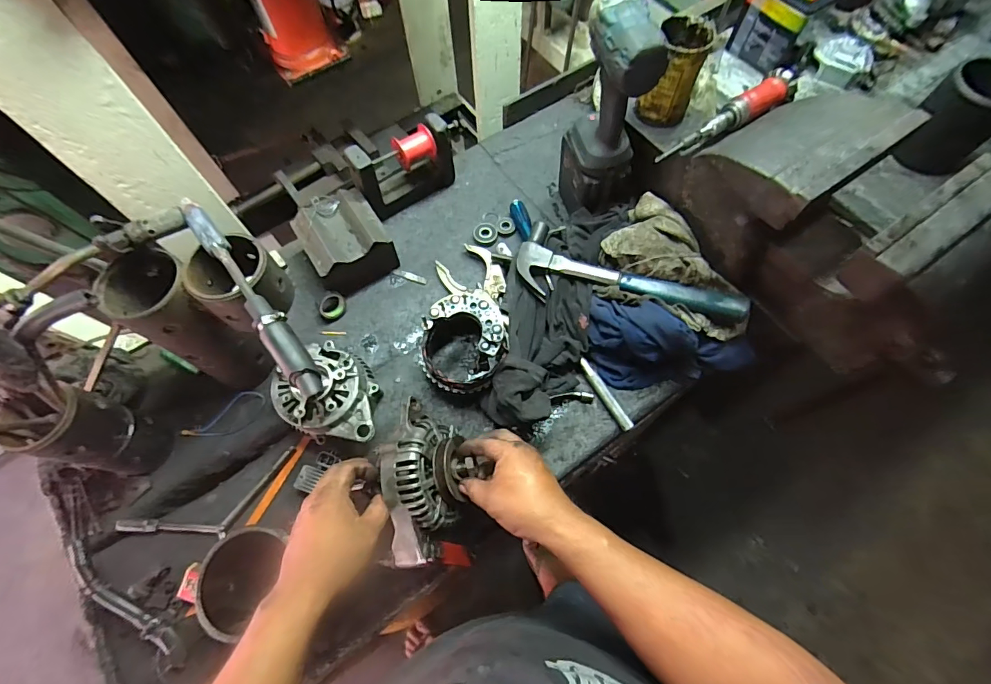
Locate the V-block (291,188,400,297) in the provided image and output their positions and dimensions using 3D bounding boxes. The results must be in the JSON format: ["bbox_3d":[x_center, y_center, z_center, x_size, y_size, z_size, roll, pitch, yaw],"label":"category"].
[{"bbox_3d":[-0.235,-0.155,0.708,0.122,0.098,0.132,-28,69,-11],"label":"V-block"}]

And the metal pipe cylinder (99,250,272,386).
[{"bbox_3d":[-0.379,-0.017,0.568,0.091,0.209,0.092,20,68,9],"label":"metal pipe cylinder"}]

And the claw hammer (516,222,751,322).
[{"bbox_3d":[0.183,-0.078,0.644,0.331,0.041,0.116,27,70,12],"label":"claw hammer"}]

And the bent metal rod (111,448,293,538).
[{"bbox_3d":[-0.384,0.232,0.611,0.236,0.027,0.075,-24,68,-9],"label":"bent metal rod"}]

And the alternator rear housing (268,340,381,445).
[{"bbox_3d":[-0.236,0.068,0.621,0.145,0.088,0.140,1,67,2],"label":"alternator rear housing"}]

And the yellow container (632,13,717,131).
[{"bbox_3d":[0.247,-0.373,0.614,0.071,0.116,0.076,0,67,1],"label":"yellow container"}]

